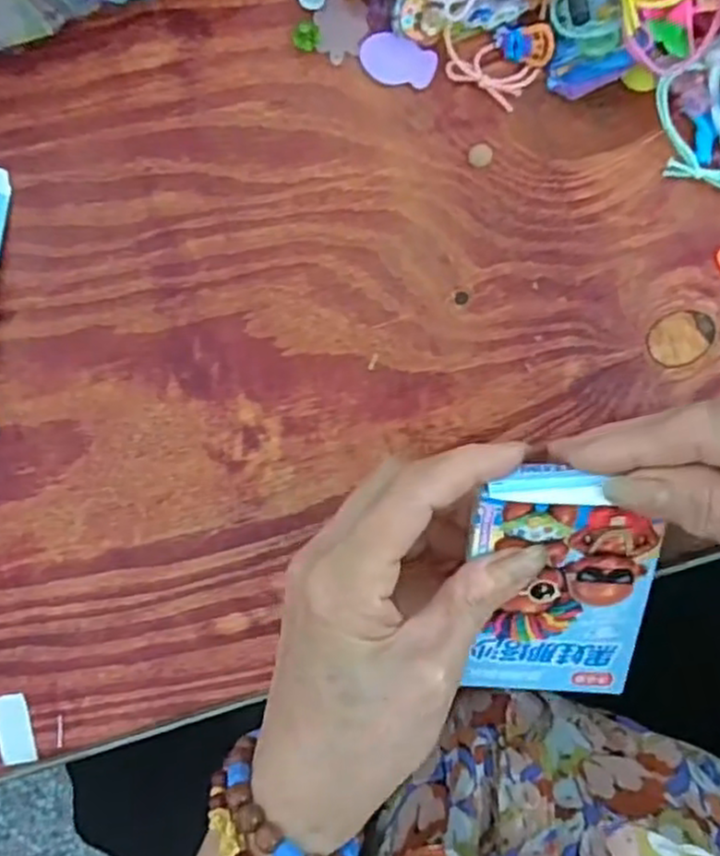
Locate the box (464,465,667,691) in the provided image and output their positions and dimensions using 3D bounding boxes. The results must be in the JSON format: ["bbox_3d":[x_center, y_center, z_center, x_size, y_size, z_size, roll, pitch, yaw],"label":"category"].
[{"bbox_3d":[0.073,0.059,0.264,0.063,0.009,0.094,0,118,1],"label":"box"}]

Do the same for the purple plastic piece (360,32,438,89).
[{"bbox_3d":[0.017,-0.171,0.336,0.036,0.004,0.021,27,90,5],"label":"purple plastic piece"}]

